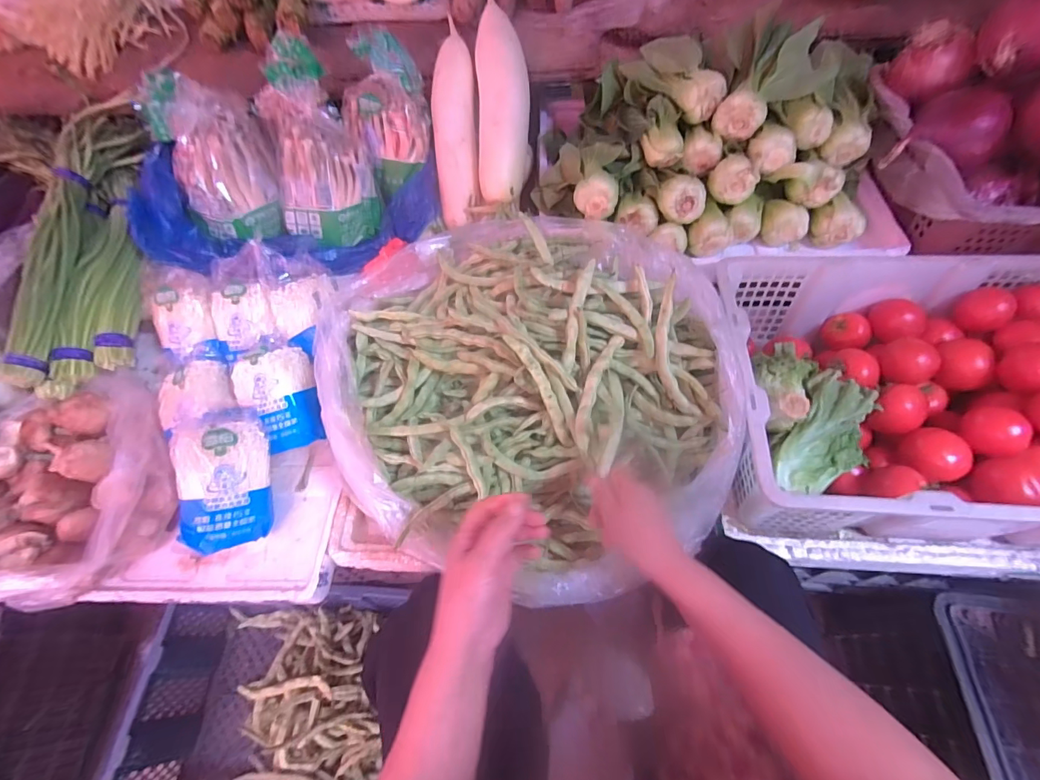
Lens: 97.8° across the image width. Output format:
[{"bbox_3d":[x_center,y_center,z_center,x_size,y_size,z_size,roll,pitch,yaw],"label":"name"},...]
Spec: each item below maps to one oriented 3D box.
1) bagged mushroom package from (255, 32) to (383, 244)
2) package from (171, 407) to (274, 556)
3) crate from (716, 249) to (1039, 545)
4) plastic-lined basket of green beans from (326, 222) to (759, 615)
[{"bbox_3d":[-0.324,-0.373,0.719,0.152,0.094,0.290,-19,97,-7],"label":"bagged mushroom package"},{"bbox_3d":[-0.376,0.108,0.581,0.106,0.090,0.172,-14,62,-5],"label":"package"},{"bbox_3d":[0.494,-0.004,0.573,0.485,0.154,0.373,2,62,4],"label":"crate"},{"bbox_3d":[0.009,-0.009,0.582,0.454,0.145,0.498,-1,61,2],"label":"plastic-lined basket of green beans"}]

